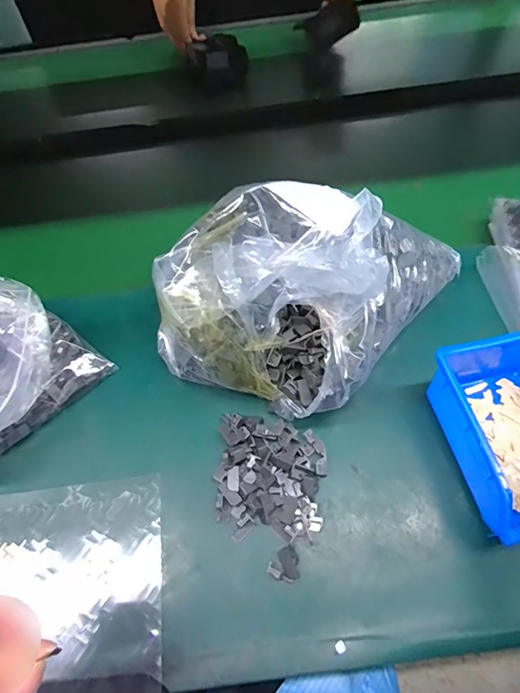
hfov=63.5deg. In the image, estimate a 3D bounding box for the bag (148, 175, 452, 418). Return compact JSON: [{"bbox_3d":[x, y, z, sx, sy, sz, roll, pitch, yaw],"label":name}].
[{"bbox_3d":[0.037,-0.070,0.358,0.190,0.145,0.257,37,72,20],"label":"bag"}]

